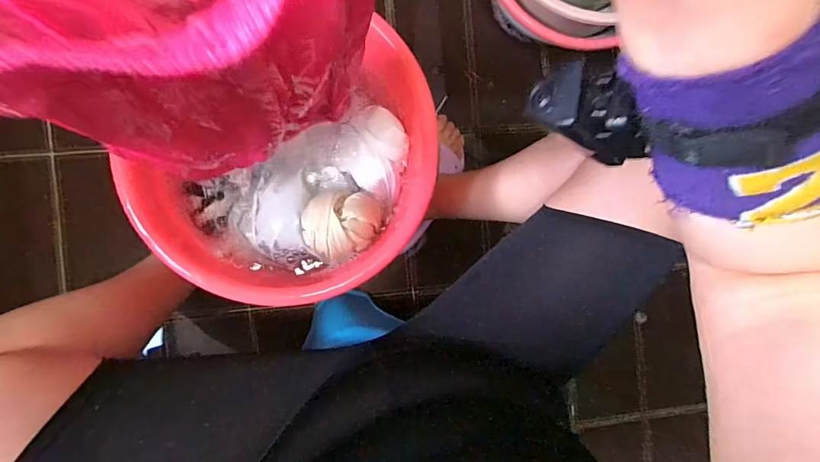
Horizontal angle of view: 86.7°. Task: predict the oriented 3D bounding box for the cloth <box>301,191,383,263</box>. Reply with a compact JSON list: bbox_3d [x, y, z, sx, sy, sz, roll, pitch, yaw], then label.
[{"bbox_3d":[-0.086,-0.011,0.541,0.102,0.051,0.088,-29,94,-8],"label":"cloth"}]

